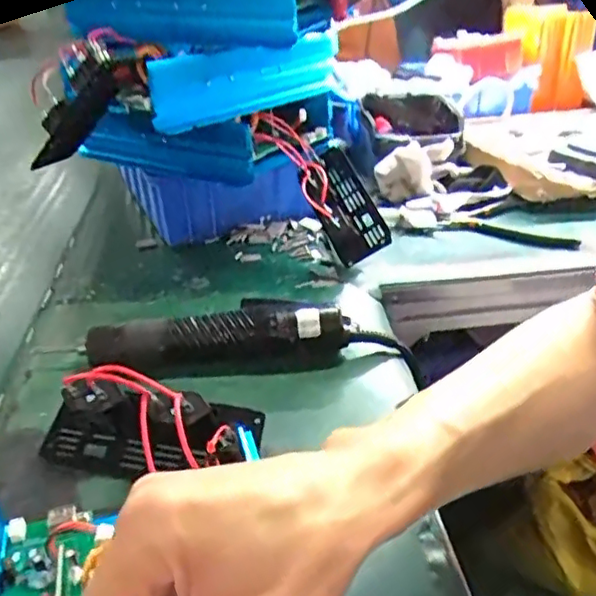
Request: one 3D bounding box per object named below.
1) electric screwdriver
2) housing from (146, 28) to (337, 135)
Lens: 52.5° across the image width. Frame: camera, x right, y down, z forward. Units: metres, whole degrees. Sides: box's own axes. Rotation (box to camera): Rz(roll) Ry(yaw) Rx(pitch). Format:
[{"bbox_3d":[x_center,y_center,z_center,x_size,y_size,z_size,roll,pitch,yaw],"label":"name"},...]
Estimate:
[{"bbox_3d":[-0.061,0.032,0.470,0.196,0.045,0.030,-4,31,-6],"label":"electric screwdriver"},{"bbox_3d":[-0.042,-0.222,0.607,0.021,0.065,0.274,20,36,31],"label":"housing"}]

